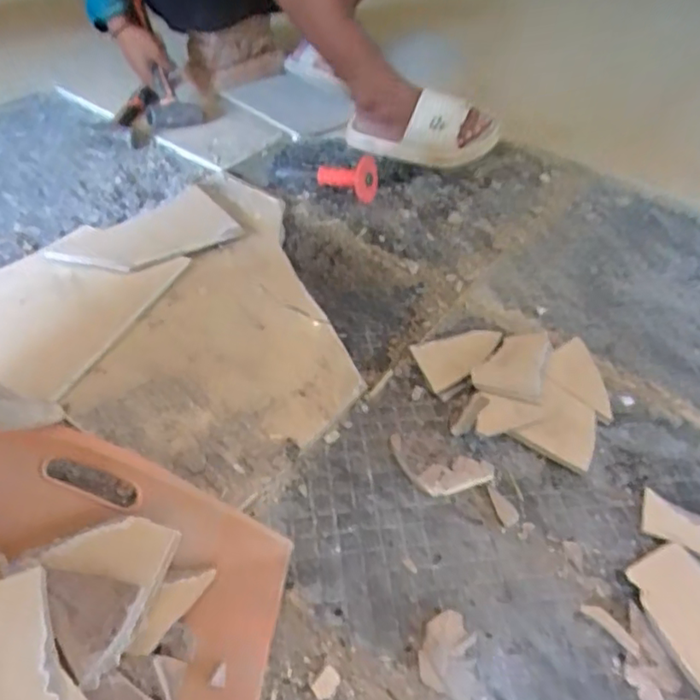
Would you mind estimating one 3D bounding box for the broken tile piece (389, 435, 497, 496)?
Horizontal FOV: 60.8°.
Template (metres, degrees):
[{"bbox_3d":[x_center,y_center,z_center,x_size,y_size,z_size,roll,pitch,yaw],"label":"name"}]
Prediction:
[{"bbox_3d":[0.098,0.135,0.668,0.116,0.008,0.058,16,47,10],"label":"broken tile piece"}]

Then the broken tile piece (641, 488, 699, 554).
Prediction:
[{"bbox_3d":[0.363,0.193,0.632,0.103,0.012,0.052,24,49,17],"label":"broken tile piece"}]

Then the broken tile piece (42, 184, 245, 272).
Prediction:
[{"bbox_3d":[-0.305,-0.168,0.879,0.255,0.014,0.173,-27,48,-22],"label":"broken tile piece"}]

